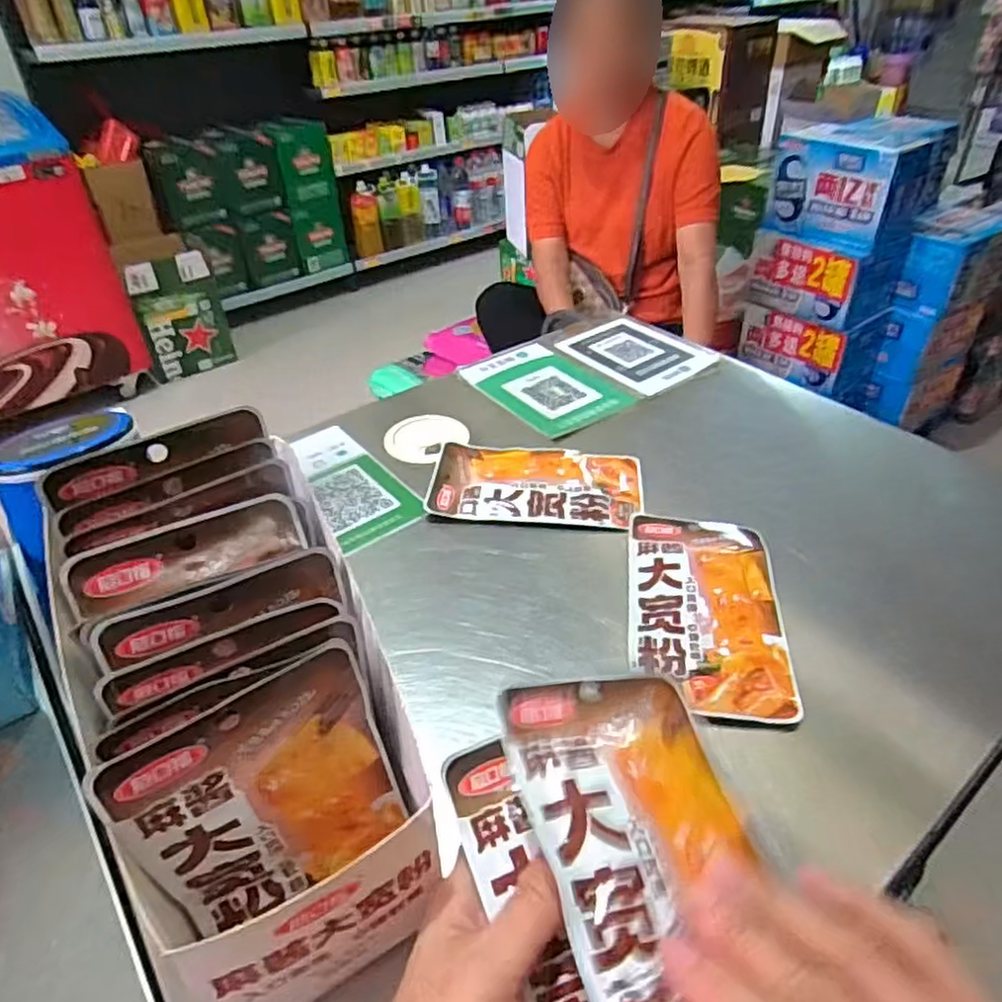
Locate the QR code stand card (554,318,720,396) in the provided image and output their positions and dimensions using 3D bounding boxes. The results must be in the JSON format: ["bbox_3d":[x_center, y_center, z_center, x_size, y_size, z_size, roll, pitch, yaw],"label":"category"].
[{"bbox_3d":[0.133,-0.146,0.688,0.107,0.006,0.129,-28,46,-26],"label":"QR code stand card"}]

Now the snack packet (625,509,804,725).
[{"bbox_3d":[0.121,0.060,0.419,0.087,0.012,0.158,3,39,7],"label":"snack packet"}]

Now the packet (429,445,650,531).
[{"bbox_3d":[0.027,-0.015,0.516,0.151,0.009,0.087,4,39,8],"label":"packet"}]

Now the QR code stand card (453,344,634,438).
[{"bbox_3d":[0.036,-0.106,0.639,0.107,0.006,0.150,-28,46,-28],"label":"QR code stand card"}]

